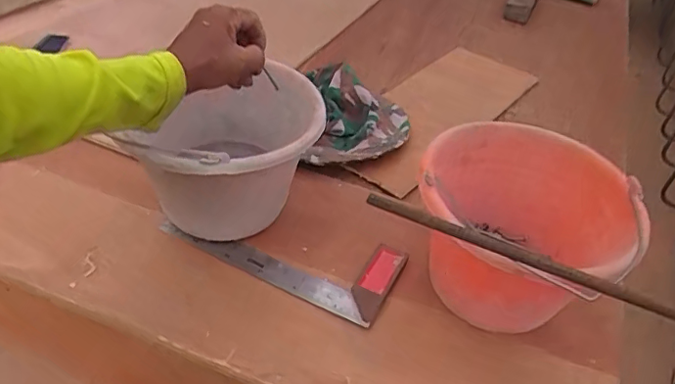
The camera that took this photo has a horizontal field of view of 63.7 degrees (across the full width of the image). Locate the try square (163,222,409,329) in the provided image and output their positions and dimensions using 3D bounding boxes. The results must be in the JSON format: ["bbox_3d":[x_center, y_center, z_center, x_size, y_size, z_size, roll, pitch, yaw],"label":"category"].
[{"bbox_3d":[-0.068,0.068,0.694,0.292,0.014,0.118,22,44,17],"label":"try square"}]

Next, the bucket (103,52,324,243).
[{"bbox_3d":[-0.133,-0.040,0.685,0.212,0.177,0.231,3,42,-3],"label":"bucket"}]

